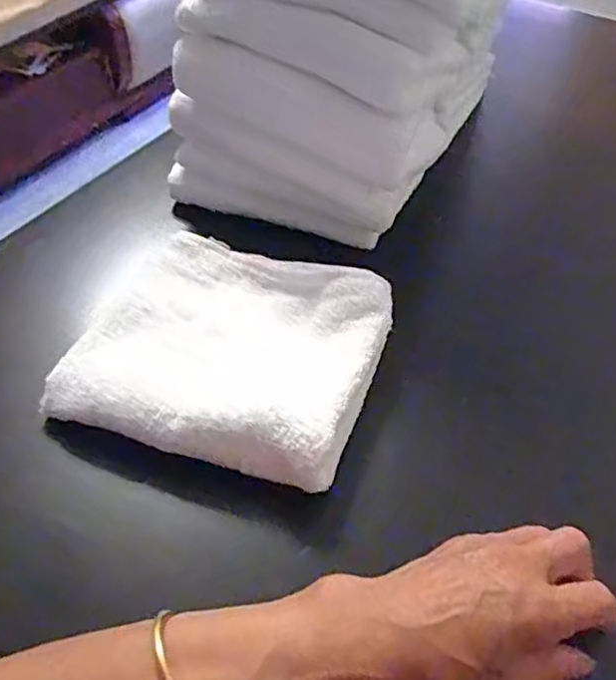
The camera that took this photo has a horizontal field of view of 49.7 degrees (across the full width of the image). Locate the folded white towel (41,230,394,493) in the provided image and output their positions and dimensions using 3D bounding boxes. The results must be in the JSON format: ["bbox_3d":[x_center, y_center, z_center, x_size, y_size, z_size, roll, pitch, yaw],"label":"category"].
[{"bbox_3d":[-0.053,0.002,0.448,0.191,0.036,0.161,15,49,12],"label":"folded white towel"}]

